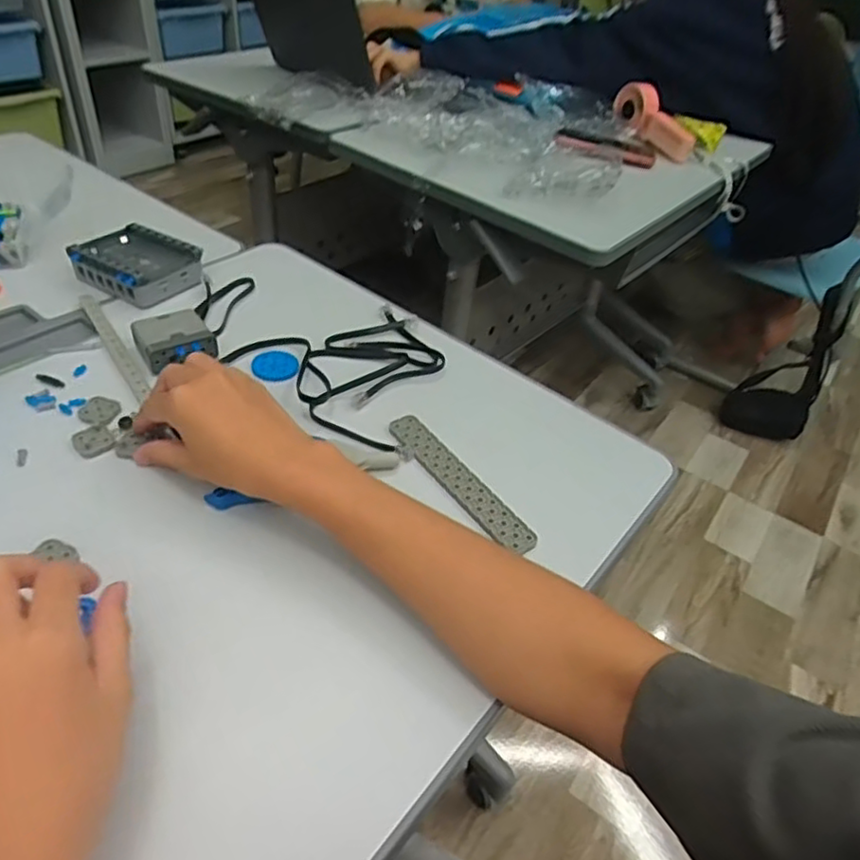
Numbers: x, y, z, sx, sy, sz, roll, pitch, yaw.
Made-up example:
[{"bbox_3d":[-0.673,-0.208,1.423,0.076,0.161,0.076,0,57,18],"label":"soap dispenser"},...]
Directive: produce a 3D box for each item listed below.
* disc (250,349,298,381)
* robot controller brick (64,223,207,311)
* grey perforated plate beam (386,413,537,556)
[{"bbox_3d":[-0.132,-0.055,0.562,0.037,0.004,0.037,5,41,-4],"label":"disc"},{"bbox_3d":[-0.277,-0.161,0.630,0.104,0.027,0.080,24,43,17],"label":"robot controller brick"},{"bbox_3d":[0.020,0.036,0.481,0.026,0.005,0.146,-22,49,-30],"label":"grey perforated plate beam"}]

